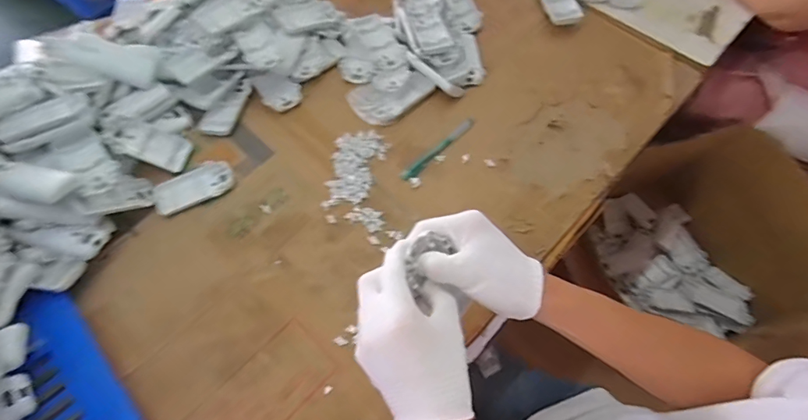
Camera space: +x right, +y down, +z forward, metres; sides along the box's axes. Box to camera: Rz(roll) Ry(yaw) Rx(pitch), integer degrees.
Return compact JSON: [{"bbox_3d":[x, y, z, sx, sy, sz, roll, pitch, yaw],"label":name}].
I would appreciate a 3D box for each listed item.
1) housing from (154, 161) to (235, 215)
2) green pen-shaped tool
[{"bbox_3d":[-0.273,-0.032,0.585,0.099,0.007,0.056,-27,65,-12],"label":"housing"},{"bbox_3d":[0.045,-0.082,0.603,0.127,0.006,0.017,-42,68,-18],"label":"green pen-shaped tool"}]

